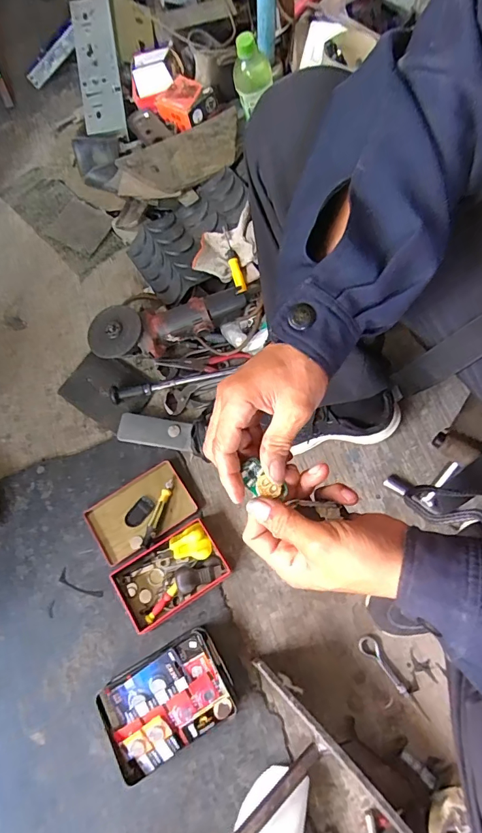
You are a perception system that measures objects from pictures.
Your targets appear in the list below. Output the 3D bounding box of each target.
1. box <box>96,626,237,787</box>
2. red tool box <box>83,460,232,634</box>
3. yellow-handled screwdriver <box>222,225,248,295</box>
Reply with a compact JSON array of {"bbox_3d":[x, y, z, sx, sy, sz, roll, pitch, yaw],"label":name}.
[{"bbox_3d":[-0.100,0.387,0.594,0.168,0.047,0.118,-29,72,-8],"label":"box"},{"bbox_3d":[-0.136,0.194,0.681,0.158,0.036,0.212,-31,72,-9],"label":"red tool box"},{"bbox_3d":[-0.012,-0.279,0.779,0.024,0.024,0.151,-11,70,-2],"label":"yellow-handled screwdriver"}]

